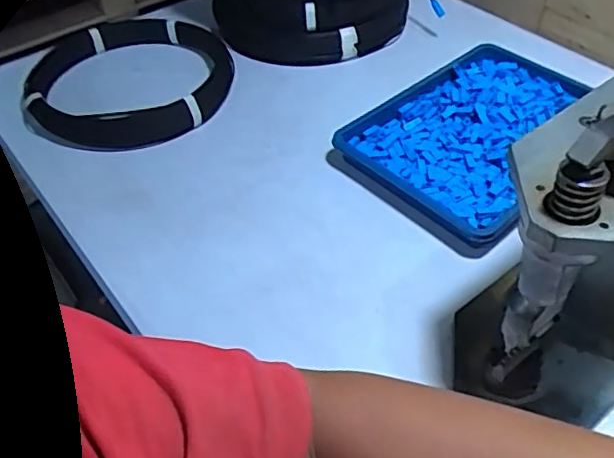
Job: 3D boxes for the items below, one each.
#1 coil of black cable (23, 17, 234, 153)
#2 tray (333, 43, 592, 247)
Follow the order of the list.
[{"bbox_3d":[-0.253,-0.228,0.880,0.275,0.043,0.310,-12,46,-9],"label":"coil of black cable"},{"bbox_3d":[0.223,-0.126,0.785,0.310,0.050,0.225,-35,54,-27],"label":"tray"}]

